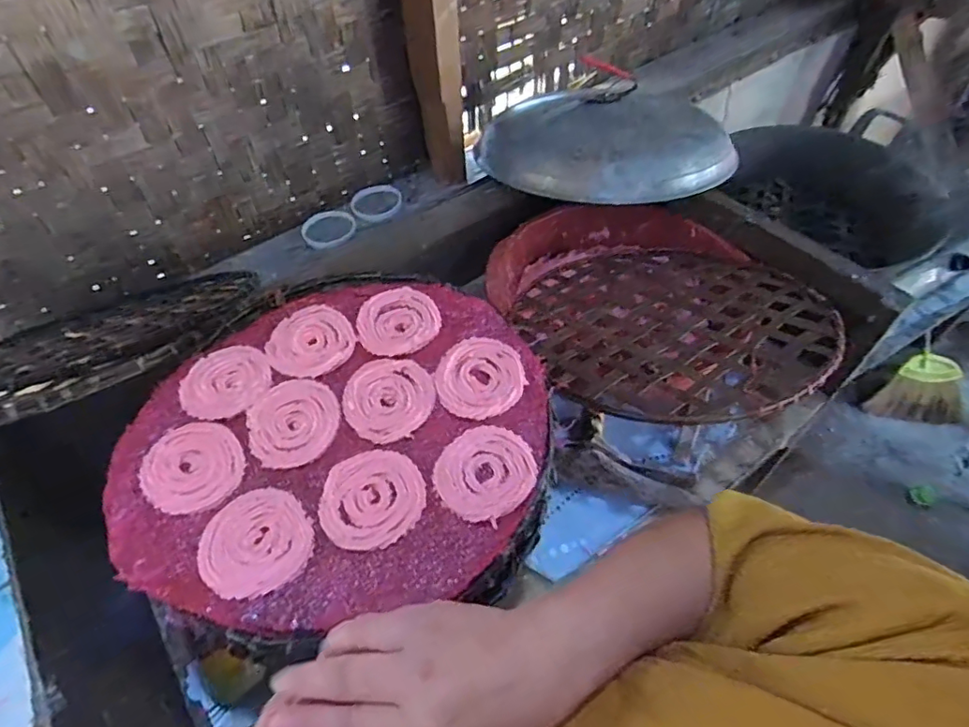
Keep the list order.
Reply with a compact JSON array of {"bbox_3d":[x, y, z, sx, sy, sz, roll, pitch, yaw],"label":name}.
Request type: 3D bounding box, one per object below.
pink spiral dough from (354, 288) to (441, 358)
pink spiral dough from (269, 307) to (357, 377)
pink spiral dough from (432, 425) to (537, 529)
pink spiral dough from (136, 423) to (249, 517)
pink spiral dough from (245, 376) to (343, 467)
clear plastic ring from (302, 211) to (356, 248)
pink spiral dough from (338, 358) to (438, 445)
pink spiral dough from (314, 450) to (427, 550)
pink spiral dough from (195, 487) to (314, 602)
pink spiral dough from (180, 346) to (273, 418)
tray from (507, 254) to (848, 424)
[{"bbox_3d":[-0.087,-0.044,0.532,0.080,0.007,0.078,-1,53,1],"label":"pink spiral dough"},{"bbox_3d":[-0.171,-0.022,0.522,0.079,0.007,0.077,31,60,22],"label":"pink spiral dough"},{"bbox_3d":[0.001,0.089,0.438,0.080,0.005,0.078,-1,53,1],"label":"pink spiral dough"},{"bbox_3d":[-0.244,0.086,0.446,0.082,0.013,0.074,37,62,25],"label":"pink spiral dough"},{"bbox_3d":[-0.169,0.050,0.473,0.076,0.005,0.082,-17,55,-11],"label":"pink spiral dough"},{"bbox_3d":[-0.263,-0.227,0.897,0.086,0.011,0.086,-1,53,1],"label":"clear plastic ring"},{"bbox_3d":[-0.088,0.029,0.484,0.084,0.005,0.079,-1,53,1],"label":"pink spiral dough"},{"bbox_3d":[-0.091,0.108,0.428,0.081,0.004,0.080,-1,53,1],"label":"pink spiral dough"},{"bbox_3d":[-0.177,0.136,0.410,0.078,0.008,0.082,-1,53,1],"label":"pink spiral dough"},{"bbox_3d":[-0.242,0.018,0.498,0.077,0.006,0.077,-1,53,1],"label":"pink spiral dough"},{"bbox_3d":[0.223,-0.051,0.677,0.335,0.041,0.376,-17,36,-5],"label":"tray"}]

